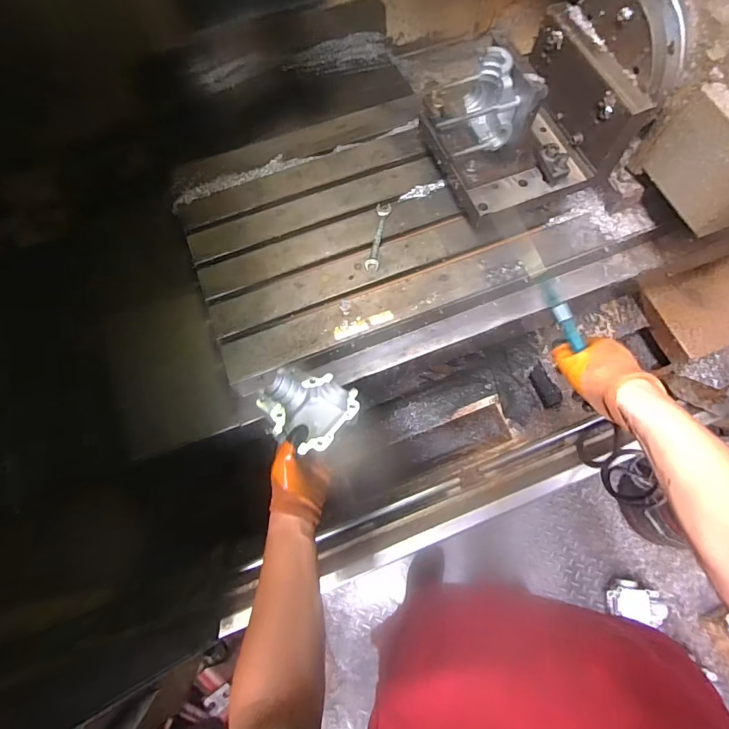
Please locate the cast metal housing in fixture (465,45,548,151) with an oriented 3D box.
[{"bbox_3d":[0.246,-0.486,0.778,0.077,0.153,0.138,-12,70,-3],"label":"cast metal housing in fixture"}]

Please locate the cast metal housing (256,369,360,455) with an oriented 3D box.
[{"bbox_3d":[-0.096,0.076,0.699,0.154,0.068,0.136,32,55,19],"label":"cast metal housing"}]

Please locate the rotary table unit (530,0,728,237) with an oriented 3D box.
[{"bbox_3d":[0.575,-0.505,0.796,0.305,0.315,0.477,-17,70,-5],"label":"rotary table unit"}]

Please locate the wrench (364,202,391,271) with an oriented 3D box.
[{"bbox_3d":[0.031,-0.295,0.994,0.033,0.013,0.177,10,70,5],"label":"wrench"}]

